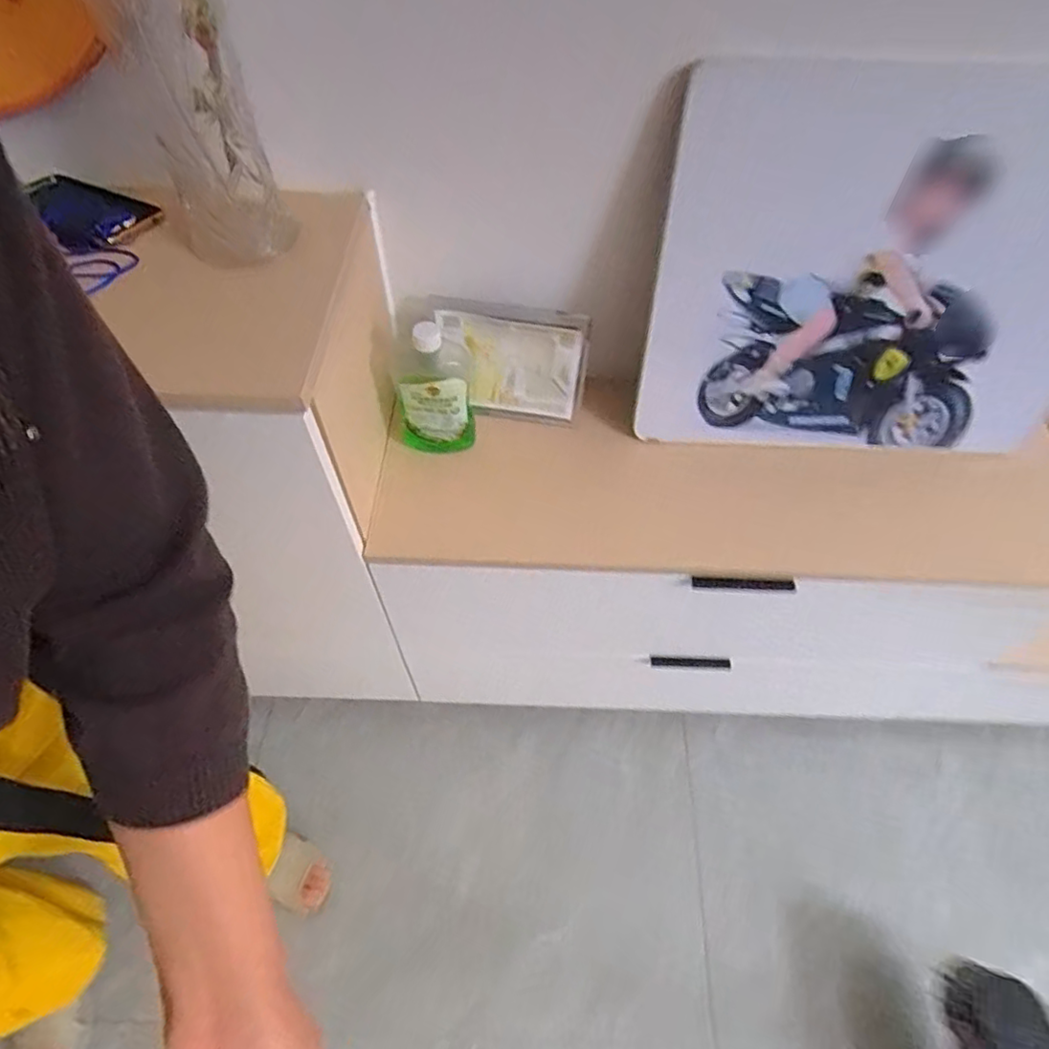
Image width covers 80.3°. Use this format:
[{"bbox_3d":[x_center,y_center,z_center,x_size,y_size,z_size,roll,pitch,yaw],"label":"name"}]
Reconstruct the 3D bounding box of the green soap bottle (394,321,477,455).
[{"bbox_3d":[-0.104,-0.150,0.718,0.080,0.178,0.045,5,57,2],"label":"green soap bottle"}]

